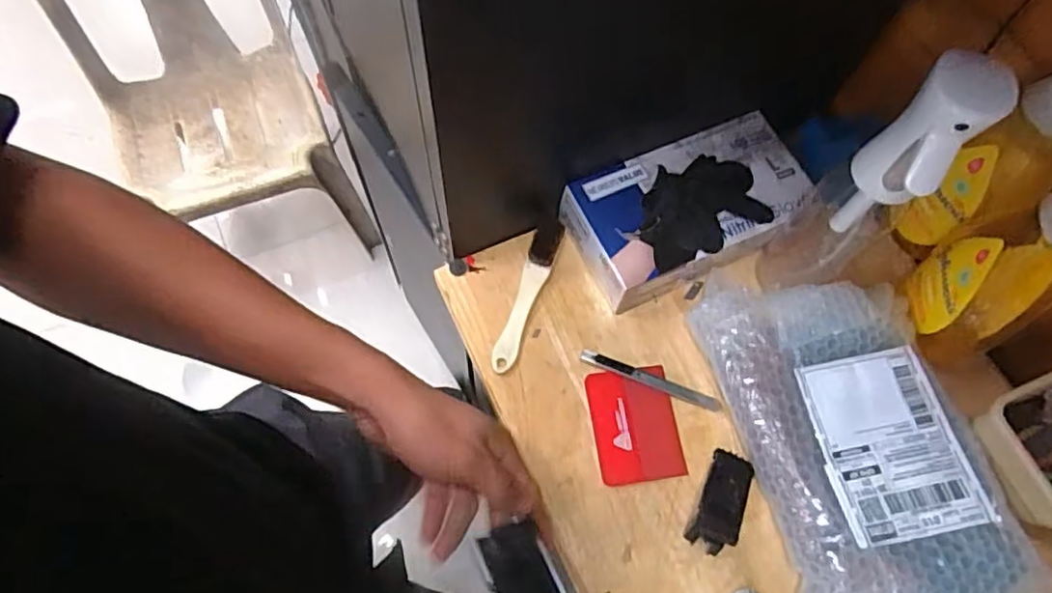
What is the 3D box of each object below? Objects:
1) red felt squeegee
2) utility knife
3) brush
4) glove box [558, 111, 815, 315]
[{"bbox_3d":[0.098,0.115,0.571,0.075,0.005,0.099,-6,67,-5],"label":"red felt squeegee"},{"bbox_3d":[0.115,0.078,0.587,0.135,0.009,0.014,21,67,6],"label":"utility knife"},{"bbox_3d":[0.001,-0.003,0.605,0.024,0.013,0.155,19,67,6],"label":"brush"},{"bbox_3d":[0.160,-0.086,0.620,0.220,0.065,0.122,-23,70,-12],"label":"glove box"}]

